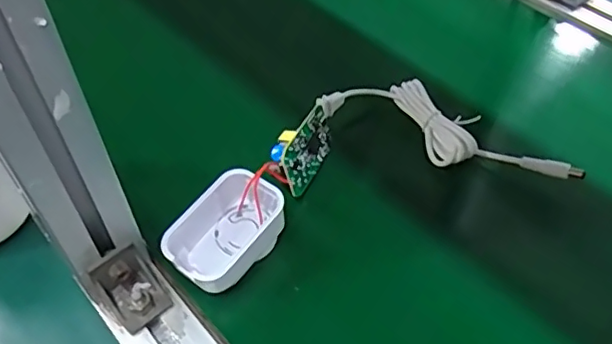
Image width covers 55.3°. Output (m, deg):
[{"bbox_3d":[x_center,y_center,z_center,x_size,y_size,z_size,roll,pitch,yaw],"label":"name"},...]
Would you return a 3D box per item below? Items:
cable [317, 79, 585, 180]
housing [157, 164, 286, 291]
[{"bbox_3d":[0.099,-0.032,0.405,0.172,0.022,0.053,17,52,15],"label":"cable"},{"bbox_3d":[-0.046,0.037,0.346,0.044,0.037,0.070,29,56,23],"label":"housing"}]

